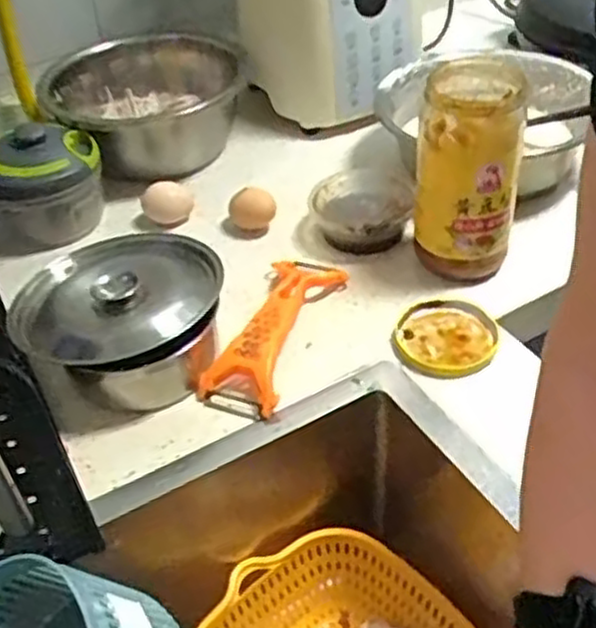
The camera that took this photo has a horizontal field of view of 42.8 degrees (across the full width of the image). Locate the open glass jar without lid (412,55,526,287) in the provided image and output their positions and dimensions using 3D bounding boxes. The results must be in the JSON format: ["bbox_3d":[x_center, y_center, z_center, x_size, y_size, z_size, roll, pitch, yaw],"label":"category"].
[{"bbox_3d":[0.143,-0.122,0.666,0.078,0.177,0.096,-2,41,3],"label":"open glass jar without lid"}]

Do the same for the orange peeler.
[{"bbox_3d":[-0.021,0.007,0.646,0.068,0.035,0.182,13,44,19],"label":"orange peeler"}]

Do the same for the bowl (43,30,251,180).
[{"bbox_3d":[-0.166,-0.241,0.885,0.224,0.114,0.226,-3,41,3],"label":"bowl"}]

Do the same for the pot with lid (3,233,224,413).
[{"bbox_3d":[-0.138,0.006,0.632,0.160,0.078,0.155,-3,41,3],"label":"pot with lid"}]

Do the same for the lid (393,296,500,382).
[{"bbox_3d":[0.125,0.019,0.643,0.085,0.015,0.080,-3,41,3],"label":"lid"}]

